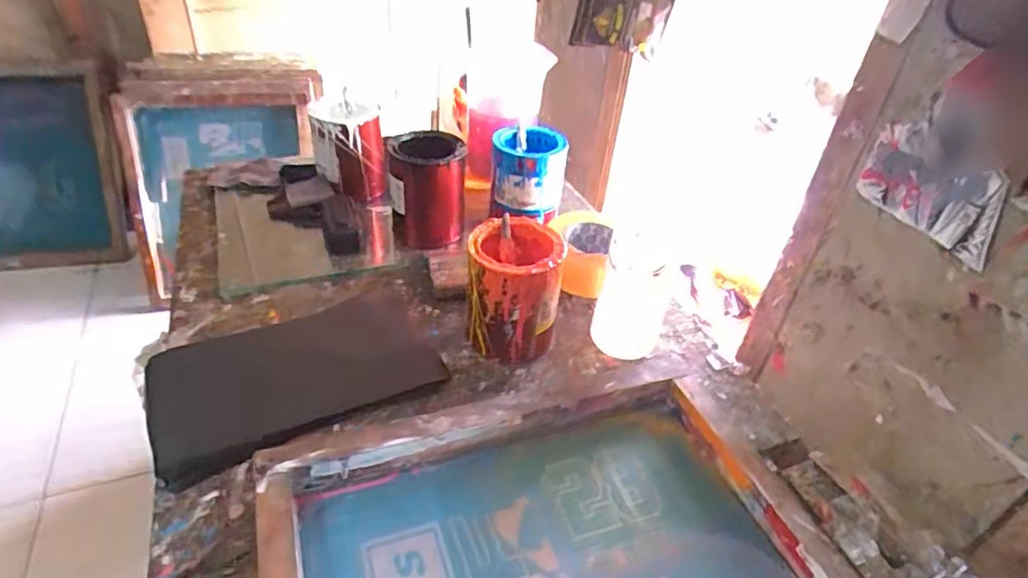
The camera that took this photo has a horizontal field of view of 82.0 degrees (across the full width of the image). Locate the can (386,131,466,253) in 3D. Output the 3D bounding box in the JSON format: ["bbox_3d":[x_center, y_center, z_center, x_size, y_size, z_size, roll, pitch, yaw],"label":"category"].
[{"bbox_3d":[-0.127,-0.142,0.870,0.108,0.147,0.100,2,38,-6],"label":"can"}]

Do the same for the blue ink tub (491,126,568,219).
[{"bbox_3d":[0.022,-0.180,0.907,0.110,0.103,0.109,9,38,3],"label":"blue ink tub"}]

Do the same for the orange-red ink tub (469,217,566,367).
[{"bbox_3d":[0.000,0.002,0.710,0.104,0.143,0.113,4,38,-3],"label":"orange-red ink tub"}]

